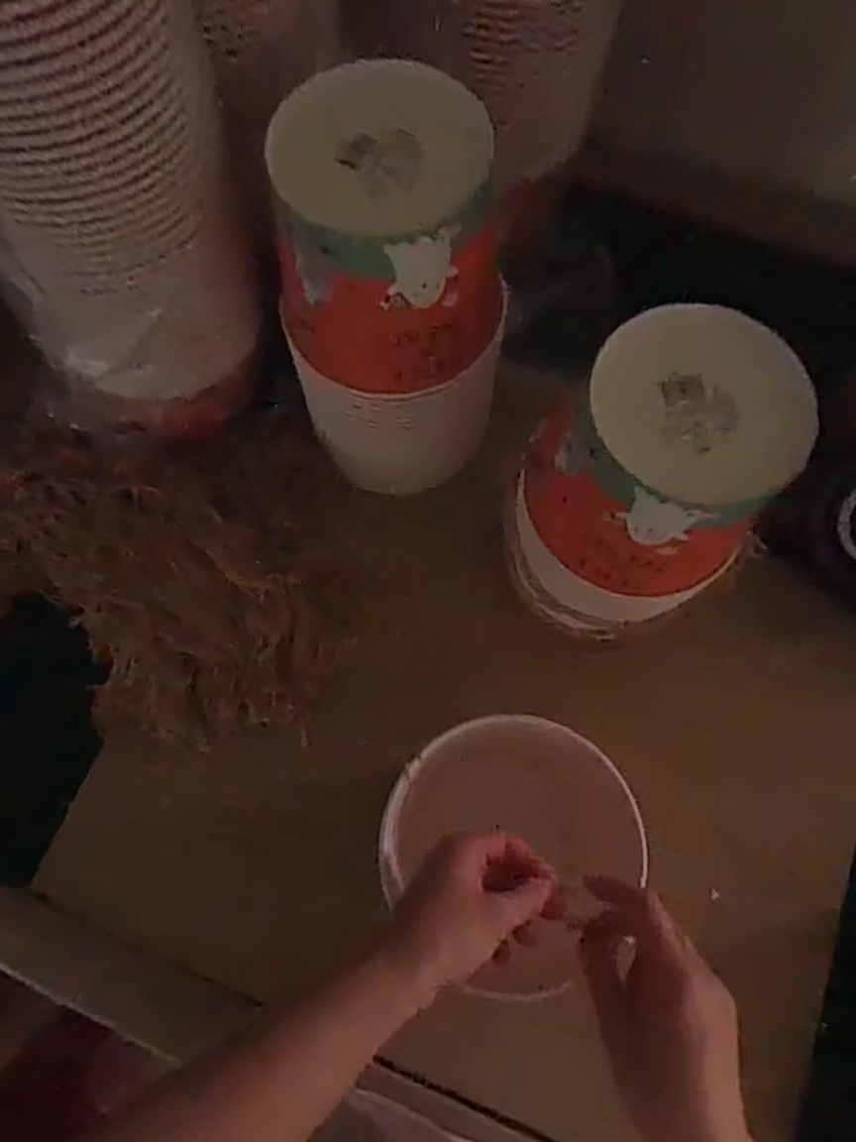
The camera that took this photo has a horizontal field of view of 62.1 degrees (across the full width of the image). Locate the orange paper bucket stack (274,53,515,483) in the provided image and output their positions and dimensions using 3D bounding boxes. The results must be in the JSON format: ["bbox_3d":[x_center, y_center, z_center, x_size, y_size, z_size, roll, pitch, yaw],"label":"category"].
[{"bbox_3d":[-0.020,-0.177,0.524,0.142,0.304,0.125,15,73,4],"label":"orange paper bucket stack"}]

